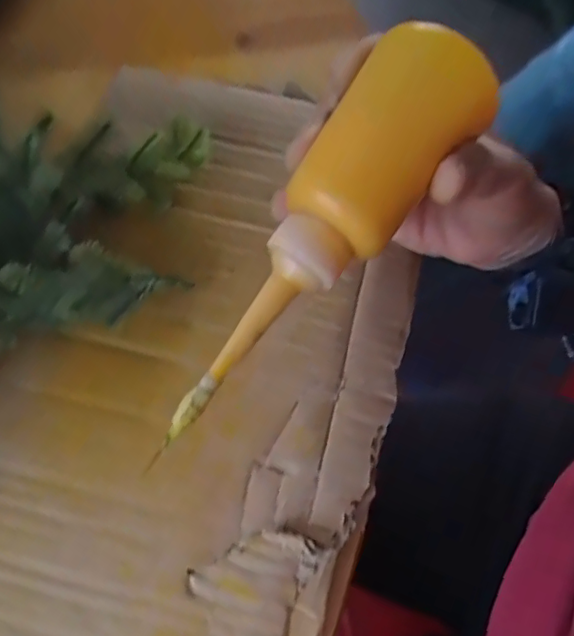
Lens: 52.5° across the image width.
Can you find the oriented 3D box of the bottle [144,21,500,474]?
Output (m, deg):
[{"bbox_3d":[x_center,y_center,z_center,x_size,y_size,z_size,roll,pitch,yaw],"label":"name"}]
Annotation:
[{"bbox_3d":[0.011,-0.031,0.219,0.046,0.036,0.173,37,93,10],"label":"bottle"}]

